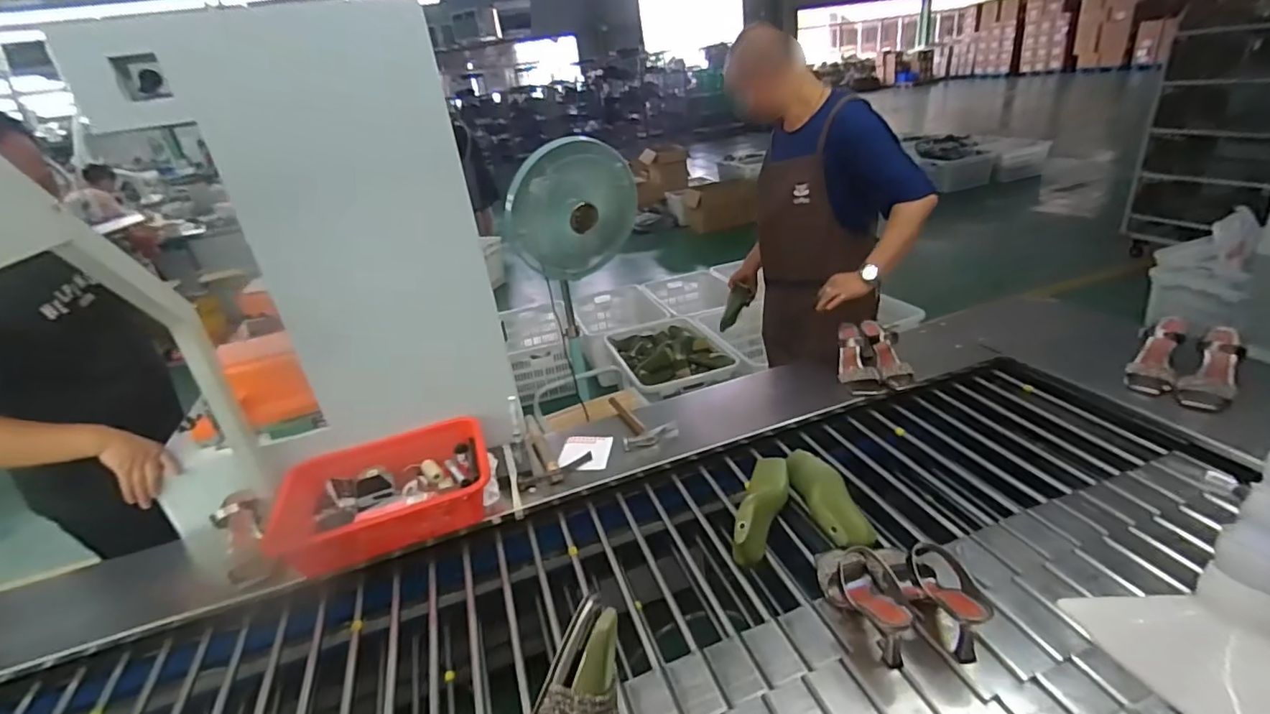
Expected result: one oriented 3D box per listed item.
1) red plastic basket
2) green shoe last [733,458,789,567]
[{"bbox_3d":[-0.506,0.280,1.129,0.424,0.106,0.248,-14,27,-12],"label":"red plastic basket"},{"bbox_3d":[0.235,0.264,1.029,0.075,0.085,0.227,3,28,19],"label":"green shoe last"}]

